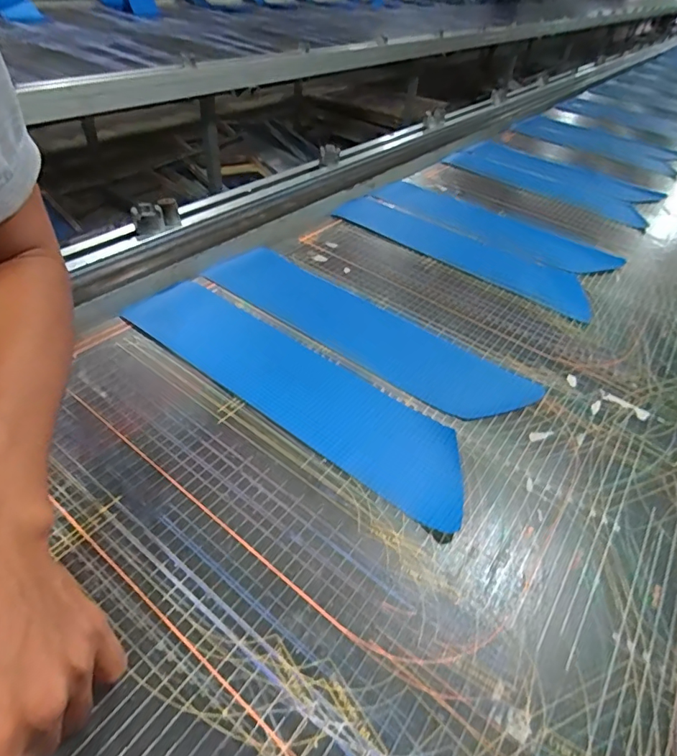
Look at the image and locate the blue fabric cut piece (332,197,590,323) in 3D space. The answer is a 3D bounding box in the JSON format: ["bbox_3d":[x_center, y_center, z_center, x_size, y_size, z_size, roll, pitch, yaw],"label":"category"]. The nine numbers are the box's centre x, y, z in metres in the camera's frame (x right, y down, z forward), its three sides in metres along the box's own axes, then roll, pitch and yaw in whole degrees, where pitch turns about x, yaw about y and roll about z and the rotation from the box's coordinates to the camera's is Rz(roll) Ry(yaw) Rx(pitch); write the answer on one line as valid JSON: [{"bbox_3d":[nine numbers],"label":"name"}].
[{"bbox_3d":[0.188,-0.201,0.718,0.412,0.007,0.107,30,50,20],"label":"blue fabric cut piece"}]

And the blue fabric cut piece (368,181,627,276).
[{"bbox_3d":[0.262,-0.262,0.792,0.412,0.013,0.130,28,49,18],"label":"blue fabric cut piece"}]

